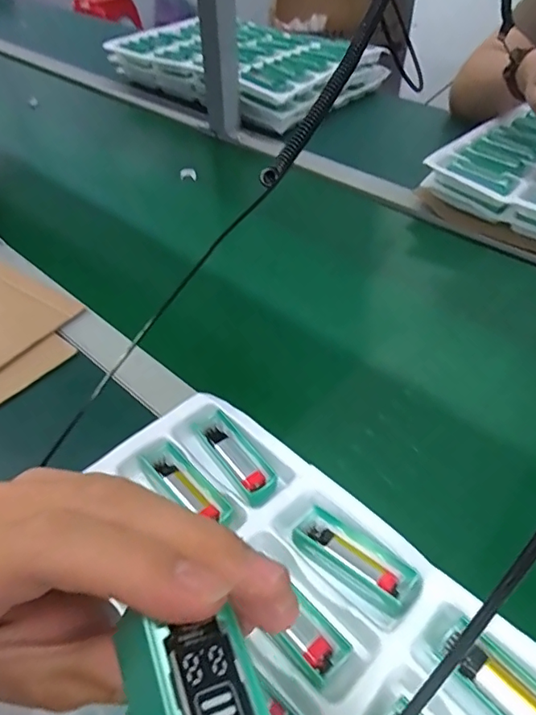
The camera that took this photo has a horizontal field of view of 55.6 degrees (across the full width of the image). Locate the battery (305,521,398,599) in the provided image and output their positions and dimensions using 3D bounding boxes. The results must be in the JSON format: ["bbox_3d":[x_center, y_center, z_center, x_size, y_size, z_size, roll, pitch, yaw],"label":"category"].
[{"bbox_3d":[0.055,0.131,0.333,0.066,0.009,0.014,29,53,25],"label":"battery"}]

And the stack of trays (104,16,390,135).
[{"bbox_3d":[-0.046,-0.583,1.004,0.447,0.075,0.317,33,55,28],"label":"stack of trays"}]

